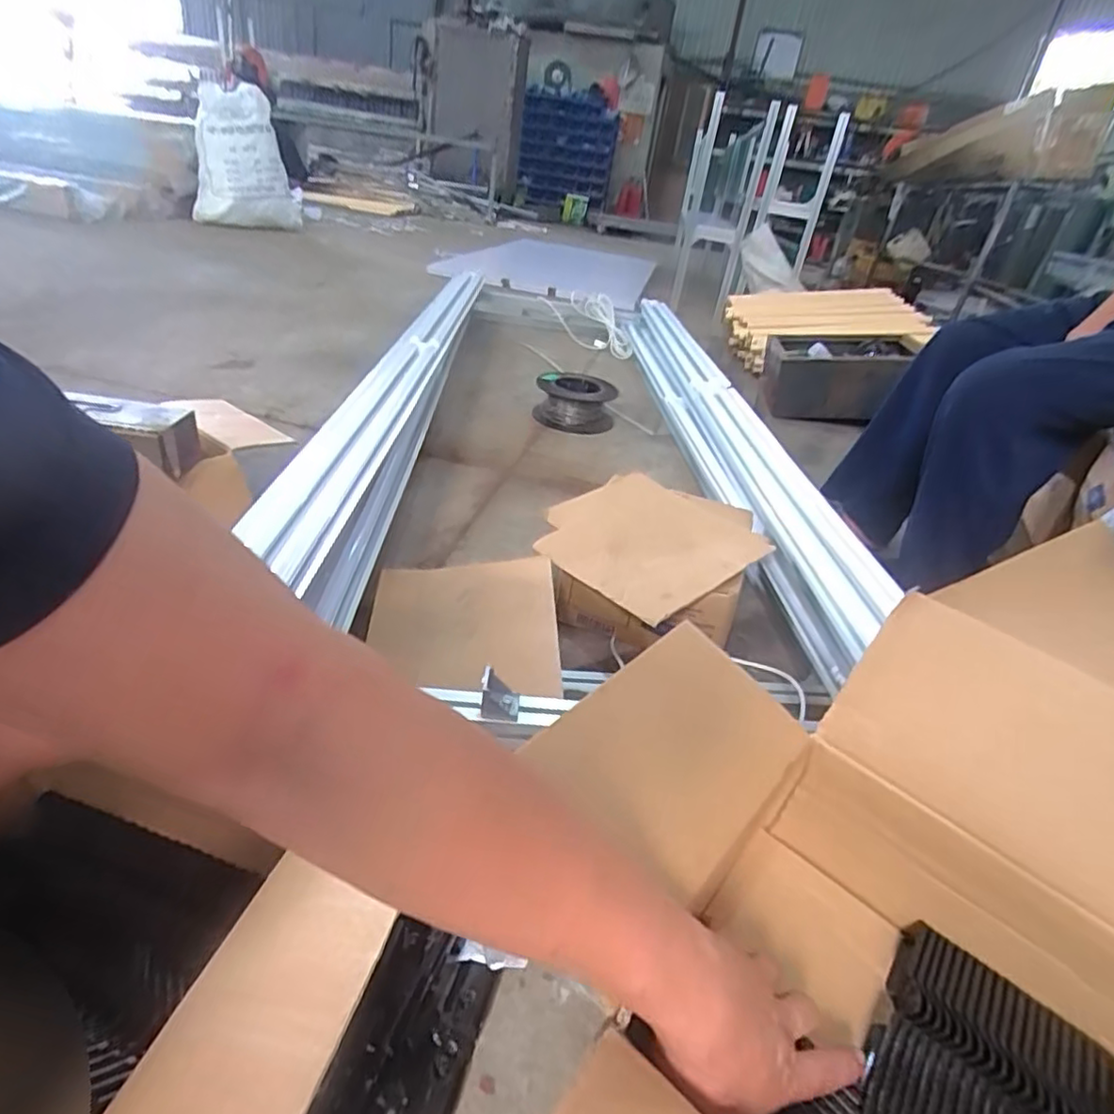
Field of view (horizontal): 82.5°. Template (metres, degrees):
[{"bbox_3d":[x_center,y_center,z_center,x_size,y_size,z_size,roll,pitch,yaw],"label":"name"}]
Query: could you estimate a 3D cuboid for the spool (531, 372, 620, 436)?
[{"bbox_3d":[0.051,-0.442,1.826,0.227,0.118,0.233,7,31,-4],"label":"spool"}]

